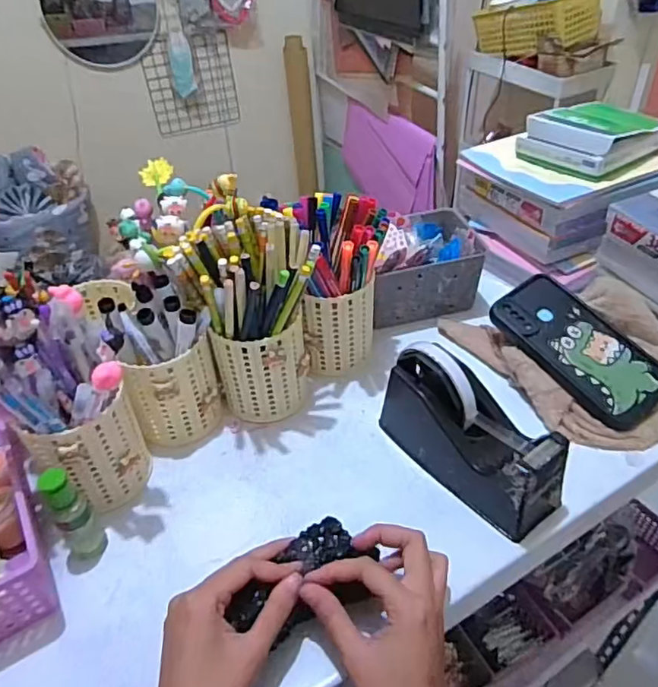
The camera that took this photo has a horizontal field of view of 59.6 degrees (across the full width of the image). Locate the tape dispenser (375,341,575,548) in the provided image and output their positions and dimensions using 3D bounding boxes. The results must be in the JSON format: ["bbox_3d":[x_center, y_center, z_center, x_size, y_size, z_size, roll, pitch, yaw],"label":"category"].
[{"bbox_3d":[0.112,0.065,0.457,0.058,0.096,0.150,-29,46,-25],"label":"tape dispenser"}]

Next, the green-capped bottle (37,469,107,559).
[{"bbox_3d":[-0.190,0.125,0.423,0.024,0.088,0.020,-34,49,-30],"label":"green-capped bottle"}]

